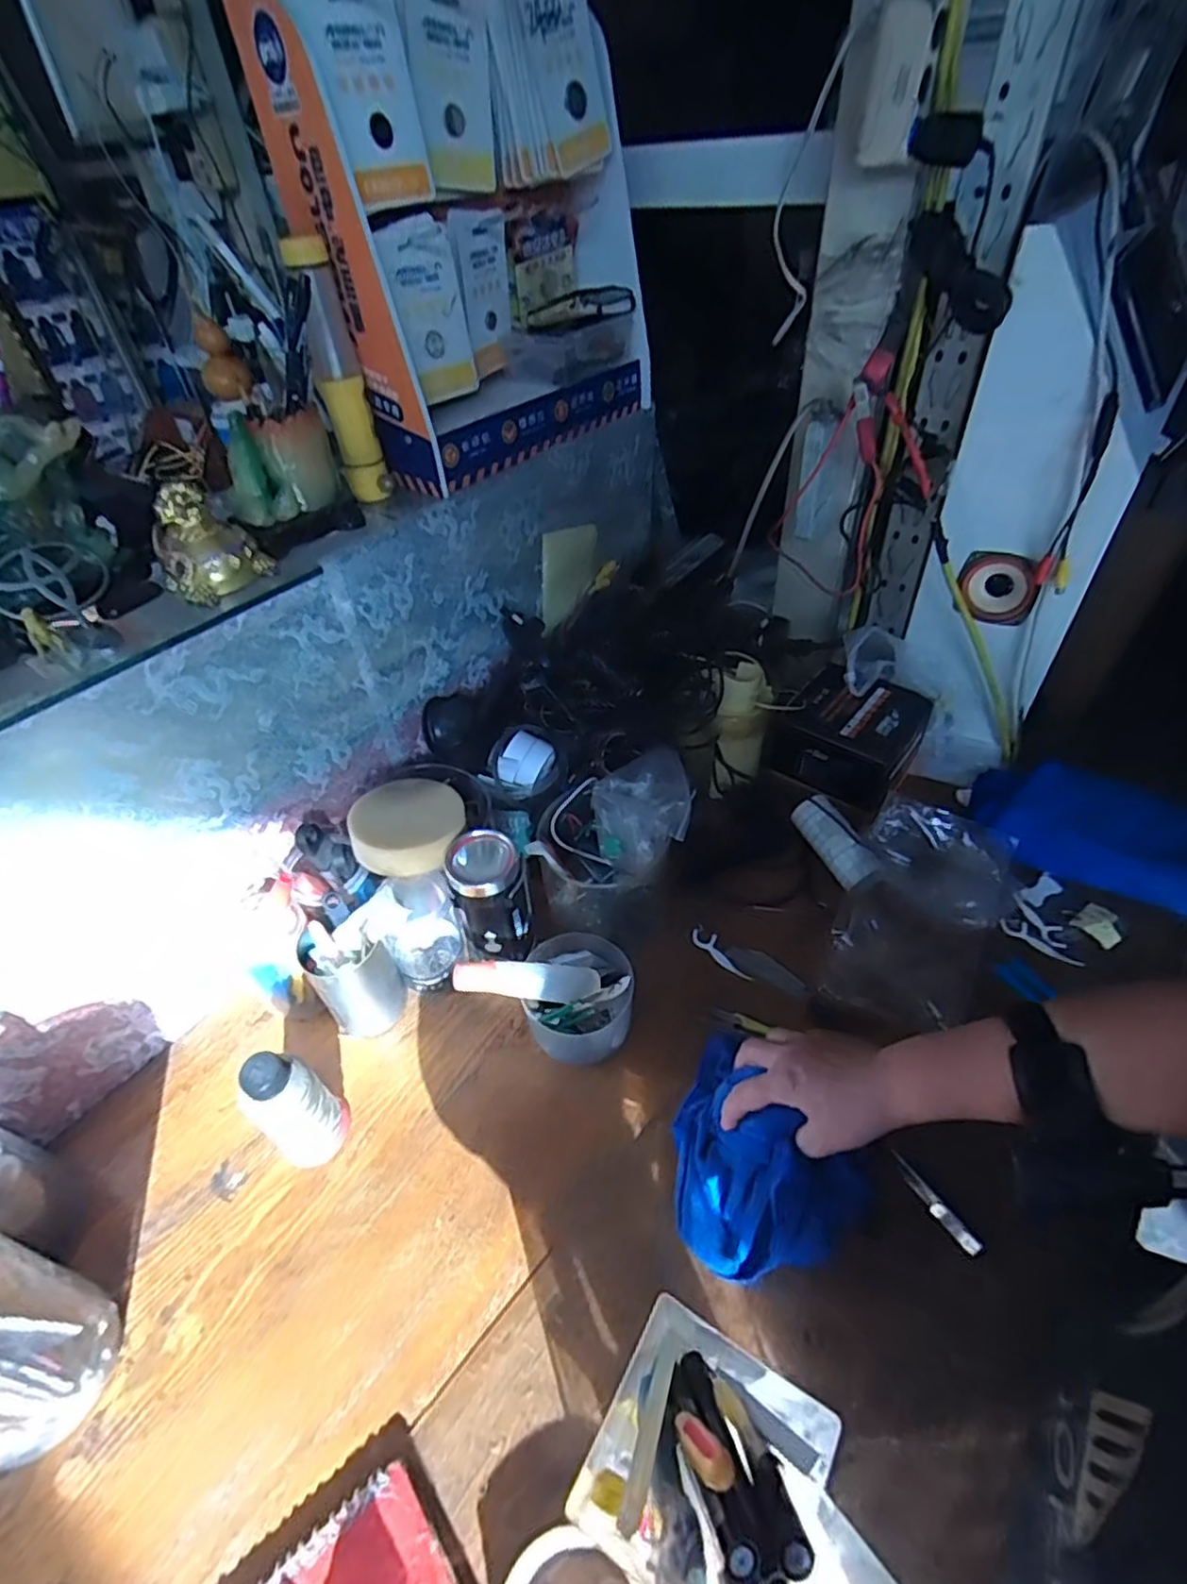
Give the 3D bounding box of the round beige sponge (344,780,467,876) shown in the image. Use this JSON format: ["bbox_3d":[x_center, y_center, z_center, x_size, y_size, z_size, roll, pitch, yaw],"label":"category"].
[{"bbox_3d":[-0.163,0.026,0.599,0.091,0.029,0.096,-3,44,3],"label":"round beige sponge"}]

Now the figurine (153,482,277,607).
[{"bbox_3d":[-0.294,-0.192,0.514,0.073,0.074,0.050,-27,49,-21],"label":"figurine"}]

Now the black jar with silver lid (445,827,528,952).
[{"bbox_3d":[-0.090,0.093,0.597,0.063,0.117,0.057,-12,45,-7],"label":"black jar with silver lid"}]

